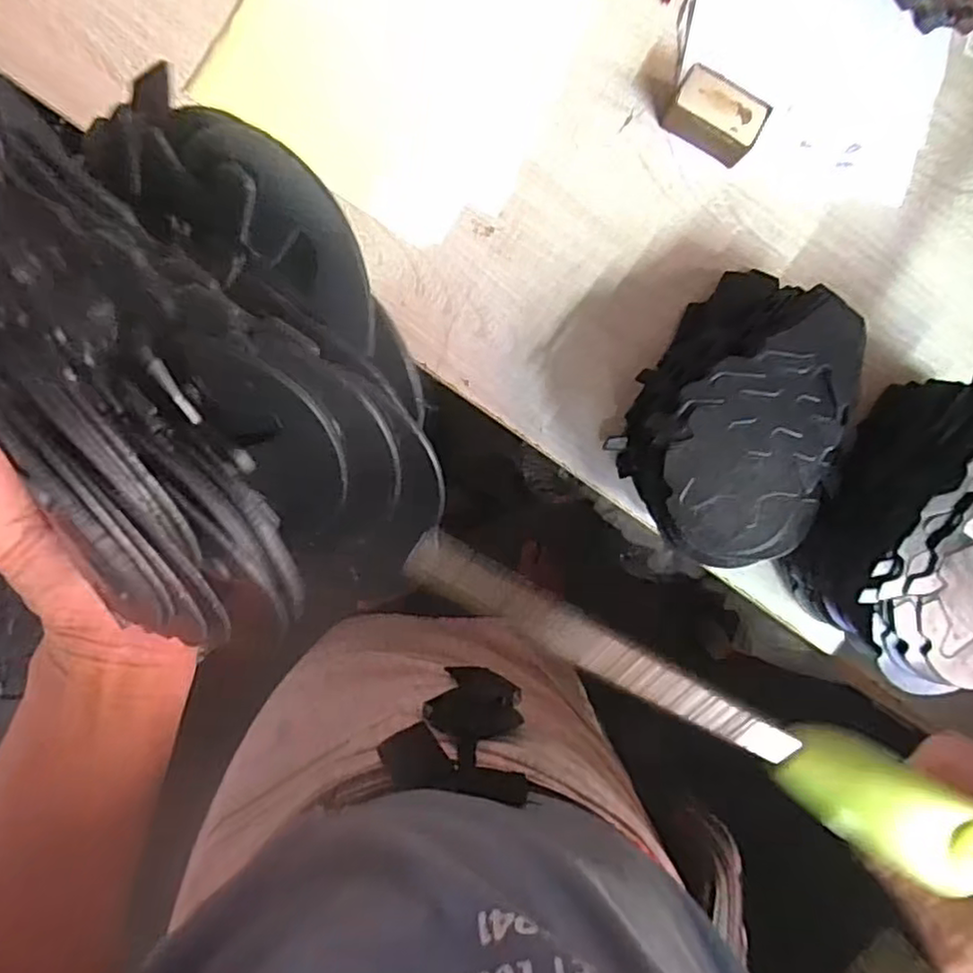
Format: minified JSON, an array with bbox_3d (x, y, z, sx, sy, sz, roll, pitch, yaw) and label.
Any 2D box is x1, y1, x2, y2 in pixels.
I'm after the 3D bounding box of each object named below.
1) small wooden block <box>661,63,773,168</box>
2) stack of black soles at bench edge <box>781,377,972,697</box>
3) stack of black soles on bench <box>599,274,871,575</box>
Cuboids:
[{"bbox_3d":[0.169,-0.274,0.502,0.067,0.035,0.041,28,91,-4],"label":"small wooden block"},{"bbox_3d":[0.299,0.028,0.468,0.139,0.150,0.190,41,90,-4],"label":"stack of black soles at bench edge"},{"bbox_3d":[0.174,-0.044,0.474,0.139,0.115,0.196,31,91,-4],"label":"stack of black soles on bench"}]

